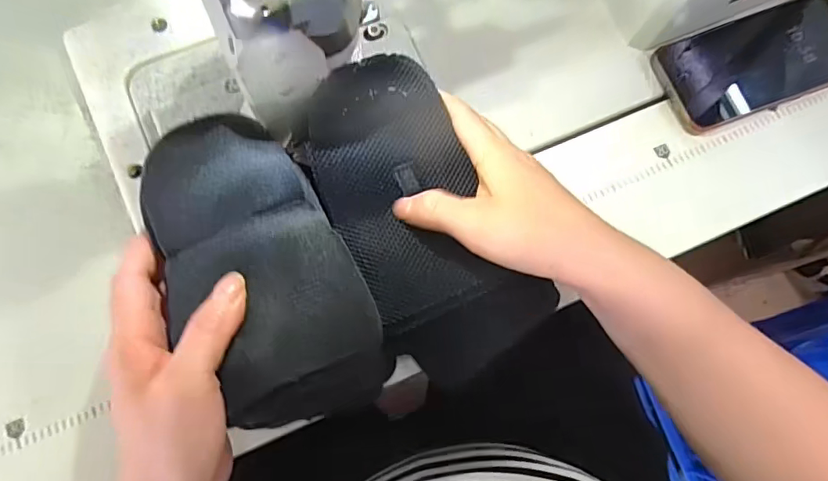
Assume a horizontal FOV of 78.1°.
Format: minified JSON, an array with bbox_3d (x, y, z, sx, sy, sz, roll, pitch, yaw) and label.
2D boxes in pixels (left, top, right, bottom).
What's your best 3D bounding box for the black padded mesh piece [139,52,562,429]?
[{"bbox_3d":[-0.038,0.003,0.286,0.178,0.059,0.169,-22,74,-7],"label":"black padded mesh piece"}]

